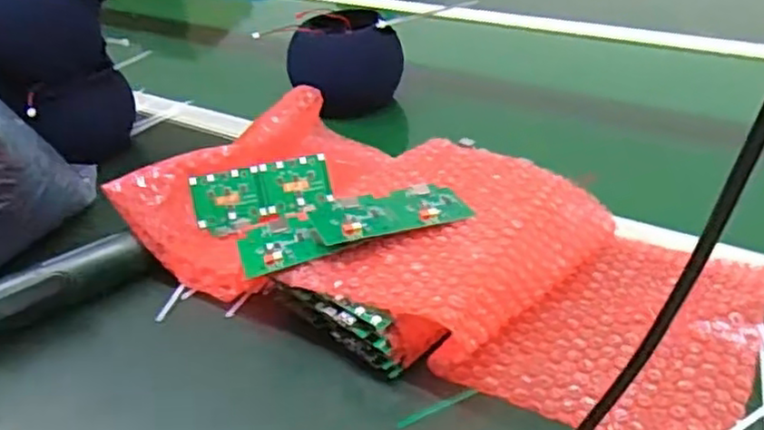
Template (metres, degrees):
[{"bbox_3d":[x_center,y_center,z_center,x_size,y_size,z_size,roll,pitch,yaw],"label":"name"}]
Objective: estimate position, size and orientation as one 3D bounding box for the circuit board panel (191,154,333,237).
[{"bbox_3d":[-0.100,-0.018,0.581,0.115,0.049,0.009,-13,-4,-16],"label":"circuit board panel"}]

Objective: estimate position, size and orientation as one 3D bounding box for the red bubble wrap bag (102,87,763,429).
[{"bbox_3d":[0.046,0.017,0.516,0.444,0.073,0.222,17,41,28],"label":"red bubble wrap bag"}]

